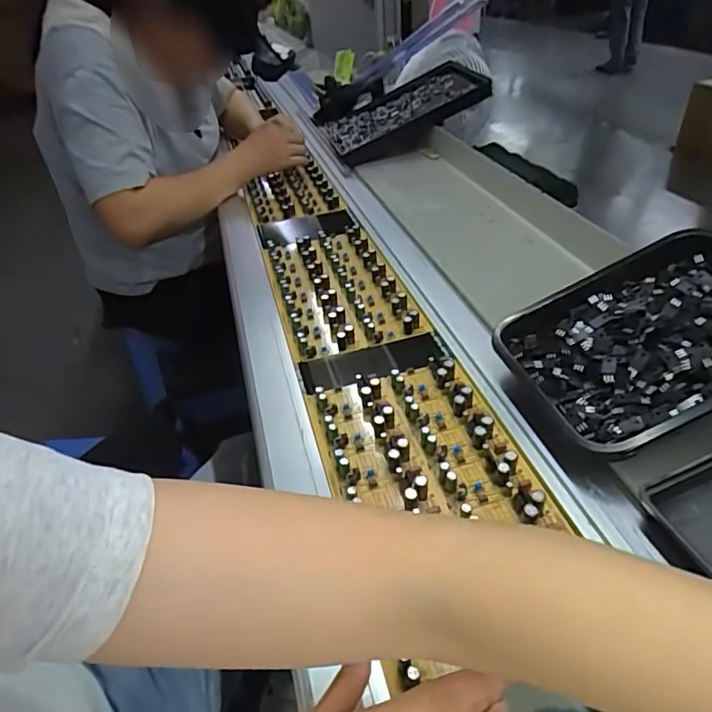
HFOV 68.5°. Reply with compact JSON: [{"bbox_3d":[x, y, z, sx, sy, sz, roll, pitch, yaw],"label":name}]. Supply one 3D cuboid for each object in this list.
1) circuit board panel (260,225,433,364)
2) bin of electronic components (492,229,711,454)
[{"bbox_3d":[-0.026,-0.085,0.618,0.140,0.030,0.253,-15,40,-9],"label":"circuit board panel"},{"bbox_3d":[0.240,-0.012,0.411,0.218,0.055,0.159,-26,44,4],"label":"bin of electronic components"}]

